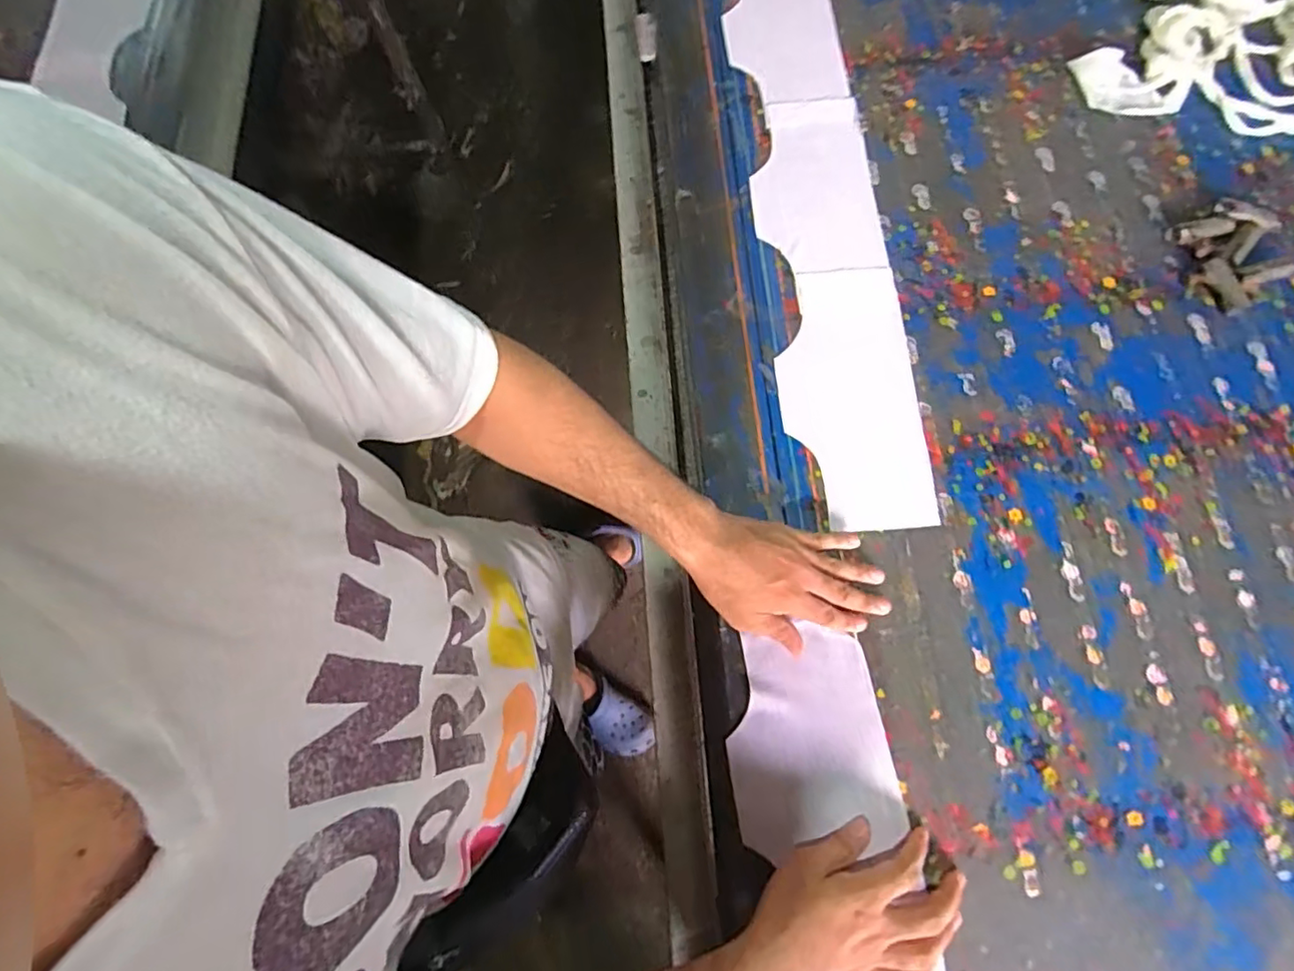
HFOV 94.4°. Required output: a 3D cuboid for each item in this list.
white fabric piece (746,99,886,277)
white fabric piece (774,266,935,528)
[{"bbox_3d":[0.189,-0.349,0.686,0.136,0.007,0.237,-2,72,0],"label":"white fabric piece"},{"bbox_3d":[0.208,-0.095,0.618,0.136,0.008,0.284,-3,73,-1],"label":"white fabric piece"}]

